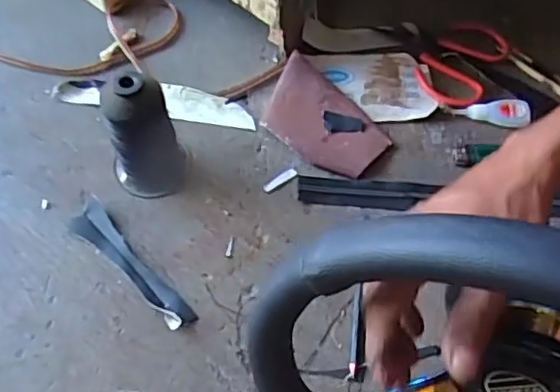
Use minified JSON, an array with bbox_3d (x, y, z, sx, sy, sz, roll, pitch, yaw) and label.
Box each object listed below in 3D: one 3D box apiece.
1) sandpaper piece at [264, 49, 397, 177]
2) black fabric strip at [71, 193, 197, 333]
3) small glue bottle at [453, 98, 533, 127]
[{"bbox_3d":[0.049,-0.084,0.663,0.147,0.025,0.099,38,68,18],"label":"sandpaper piece"},{"bbox_3d":[-0.148,0.067,0.585,0.036,0.012,0.166,-38,68,-19],"label":"black fabric strip"},{"bbox_3d":[0.239,-0.097,0.676,0.082,0.014,0.028,8,62,4],"label":"small glue bottle"}]

